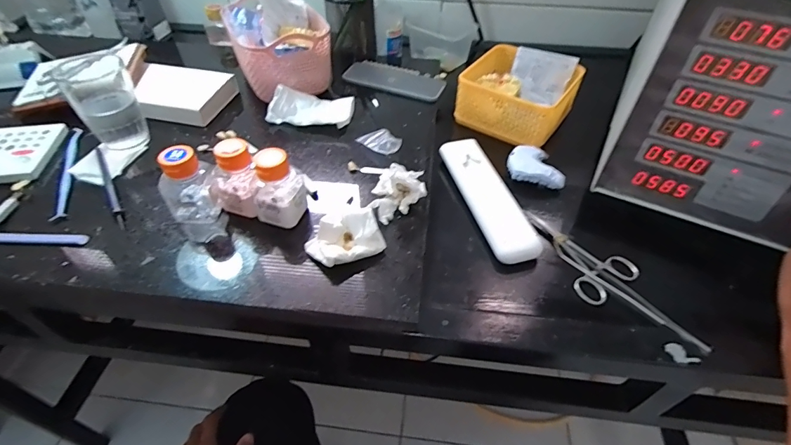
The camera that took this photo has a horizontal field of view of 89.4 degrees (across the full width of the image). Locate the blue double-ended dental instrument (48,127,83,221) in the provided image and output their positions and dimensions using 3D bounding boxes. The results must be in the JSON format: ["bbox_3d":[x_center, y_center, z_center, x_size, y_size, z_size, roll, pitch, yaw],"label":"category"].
[{"bbox_3d":[-0.366,-0.062,0.446,0.012,0.010,0.162,-15,50,-15],"label":"blue double-ended dental instrument"}]

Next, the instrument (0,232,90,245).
[{"bbox_3d":[-0.367,0.014,0.383,0.144,0.007,0.013,2,48,0],"label":"instrument"}]

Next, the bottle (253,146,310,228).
[{"bbox_3d":[-0.111,-0.034,0.377,0.043,0.071,0.039,13,49,10],"label":"bottle"}]

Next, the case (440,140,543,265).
[{"bbox_3d":[0.100,-0.029,0.442,0.047,0.022,0.172,-11,49,-11],"label":"case"}]

